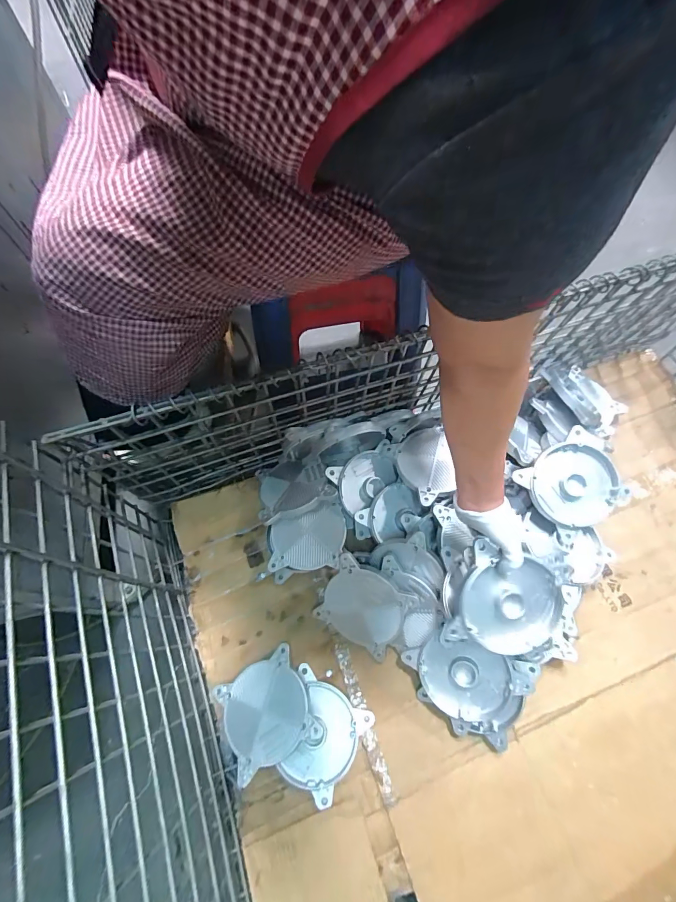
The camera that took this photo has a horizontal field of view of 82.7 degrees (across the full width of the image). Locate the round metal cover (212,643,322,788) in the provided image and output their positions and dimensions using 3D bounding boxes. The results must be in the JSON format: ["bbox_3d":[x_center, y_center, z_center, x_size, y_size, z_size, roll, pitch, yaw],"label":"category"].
[{"bbox_3d":[-0.116,0.414,0.616,0.133,0.039,0.136,-27,66,-11],"label":"round metal cover"}]

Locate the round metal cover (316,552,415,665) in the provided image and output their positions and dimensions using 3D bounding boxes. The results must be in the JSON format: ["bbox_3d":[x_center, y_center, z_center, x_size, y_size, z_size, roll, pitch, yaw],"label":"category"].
[{"bbox_3d":[0.040,0.269,0.656,0.138,0.016,0.139,28,107,15],"label":"round metal cover"}]

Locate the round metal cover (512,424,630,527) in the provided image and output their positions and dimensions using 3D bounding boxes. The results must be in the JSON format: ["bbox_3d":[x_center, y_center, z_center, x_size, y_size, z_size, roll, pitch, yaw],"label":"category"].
[{"bbox_3d":[0.401,0.052,0.653,0.139,0.032,0.134,-41,83,7],"label":"round metal cover"}]

